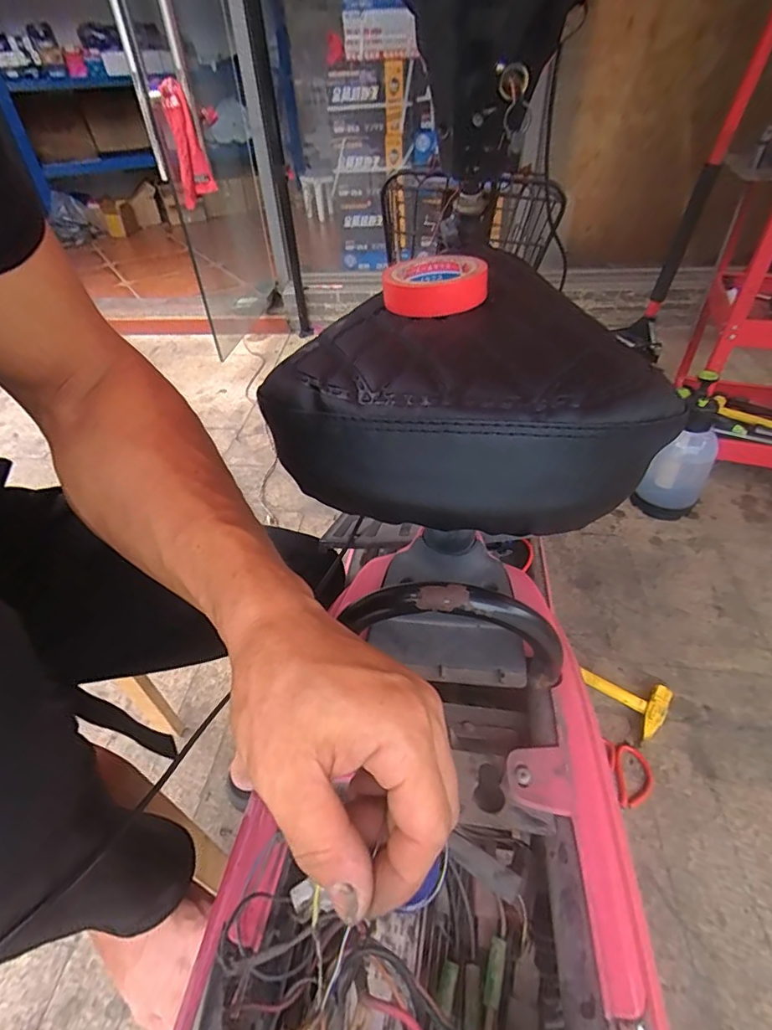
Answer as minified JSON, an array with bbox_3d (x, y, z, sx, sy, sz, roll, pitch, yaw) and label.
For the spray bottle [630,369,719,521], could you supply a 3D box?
[{"bbox_3d":[0.706,-0.148,1.146,0.163,0.314,0.124,31,52,32],"label":"spray bottle"}]

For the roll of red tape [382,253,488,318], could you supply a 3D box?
[{"bbox_3d":[0.028,-0.126,0.264,0.052,0.018,0.051,-2,41,2],"label":"roll of red tape"}]

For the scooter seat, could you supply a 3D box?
[{"bbox_3d":[0.041,-0.059,0.241,0.174,0.067,0.151,27,50,30],"label":"scooter seat"}]

